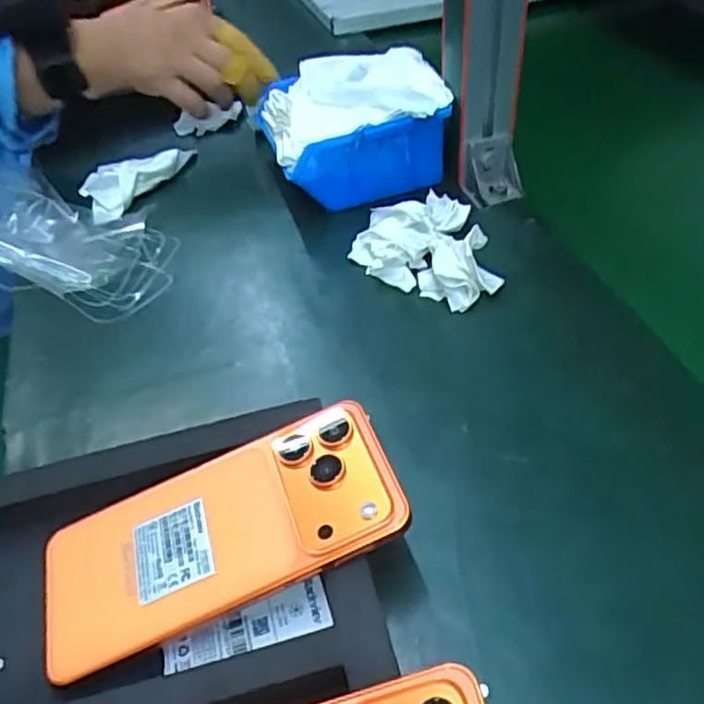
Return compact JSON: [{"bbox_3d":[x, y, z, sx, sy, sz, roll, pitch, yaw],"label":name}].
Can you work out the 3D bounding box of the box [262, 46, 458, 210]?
[{"bbox_3d":[0.003,-0.181,0.539,0.141,0.099,0.129,-10,45,-5],"label":"box"}]

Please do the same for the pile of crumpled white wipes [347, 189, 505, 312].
[{"bbox_3d":[0.059,-0.077,0.463,0.114,0.035,0.086,25,52,28],"label":"pile of crumpled white wipes"}]

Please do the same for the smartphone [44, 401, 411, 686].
[{"bbox_3d":[-0.060,0.082,0.292,0.162,0.011,0.072,-23,46,0],"label":"smartphone"}]

